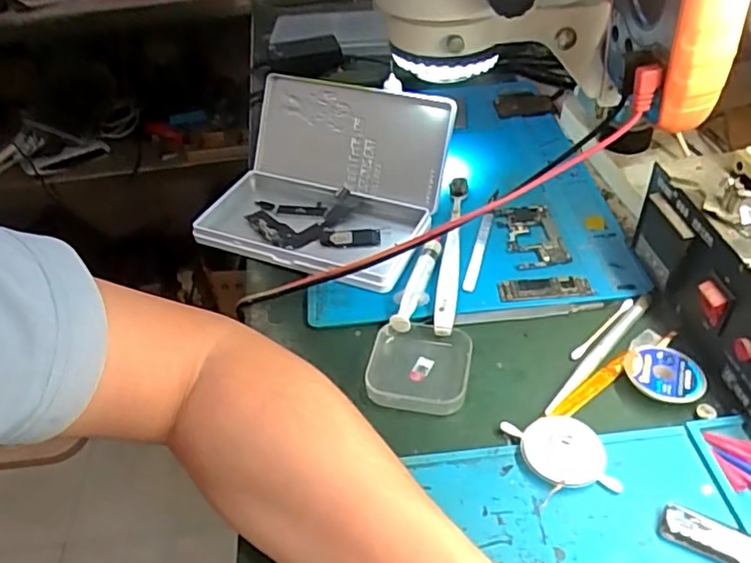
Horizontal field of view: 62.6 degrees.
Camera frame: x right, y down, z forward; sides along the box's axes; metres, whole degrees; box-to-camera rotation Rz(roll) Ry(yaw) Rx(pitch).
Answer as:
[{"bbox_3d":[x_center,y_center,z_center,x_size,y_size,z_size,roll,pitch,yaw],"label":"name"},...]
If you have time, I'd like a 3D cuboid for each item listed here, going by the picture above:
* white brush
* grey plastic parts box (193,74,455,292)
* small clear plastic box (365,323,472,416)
[{"bbox_3d":[0.058,-0.025,0.474,0.015,0.018,0.173,3,42,10],"label":"white brush"},{"bbox_3d":[-0.042,-0.085,0.502,0.186,0.084,0.155,12,45,20],"label":"grey plastic parts box"},{"bbox_3d":[0.027,0.054,0.398,0.065,0.014,0.063,4,43,12],"label":"small clear plastic box"}]

